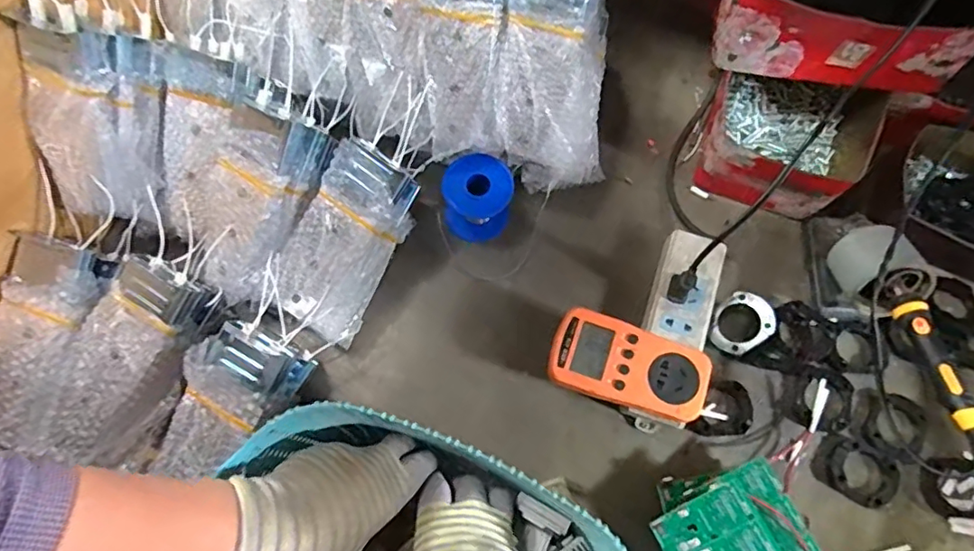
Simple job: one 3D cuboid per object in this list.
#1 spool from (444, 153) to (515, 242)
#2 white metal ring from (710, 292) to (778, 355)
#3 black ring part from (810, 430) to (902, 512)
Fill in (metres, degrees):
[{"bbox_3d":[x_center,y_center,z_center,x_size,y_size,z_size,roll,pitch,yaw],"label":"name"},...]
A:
[{"bbox_3d":[-0.009,-0.074,0.533,0.062,0.062,0.063,0,73,-1],"label":"spool"},{"bbox_3d":[0.235,0.045,0.507,0.060,0.010,0.048,-43,62,-2],"label":"white metal ring"},{"bbox_3d":[0.330,0.174,0.483,0.068,0.012,0.049,28,75,8],"label":"black ring part"}]

